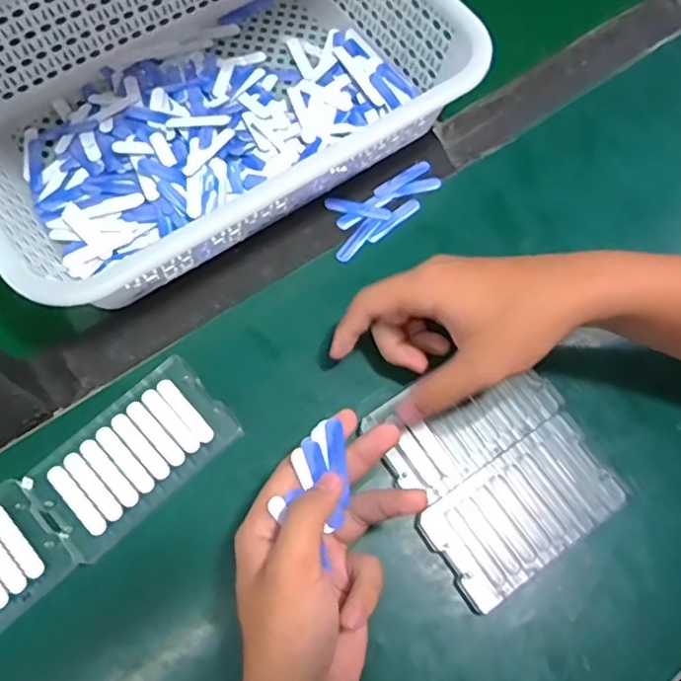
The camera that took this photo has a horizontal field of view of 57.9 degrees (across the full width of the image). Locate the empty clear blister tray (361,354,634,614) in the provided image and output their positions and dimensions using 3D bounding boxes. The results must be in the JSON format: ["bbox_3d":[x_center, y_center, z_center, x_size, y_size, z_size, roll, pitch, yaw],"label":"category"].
[{"bbox_3d":[0.098,0.077,0.395,0.122,0.010,0.133,-31,71,-13],"label":"empty clear blister tray"}]

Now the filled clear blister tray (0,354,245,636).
[{"bbox_3d":[-0.176,0.109,0.372,0.238,0.014,0.072,-38,73,-16],"label":"filled clear blister tray"}]

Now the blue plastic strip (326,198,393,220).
[{"bbox_3d":[0.013,-0.100,0.465,0.051,0.004,0.009,12,67,4],"label":"blue plastic strip"}]

